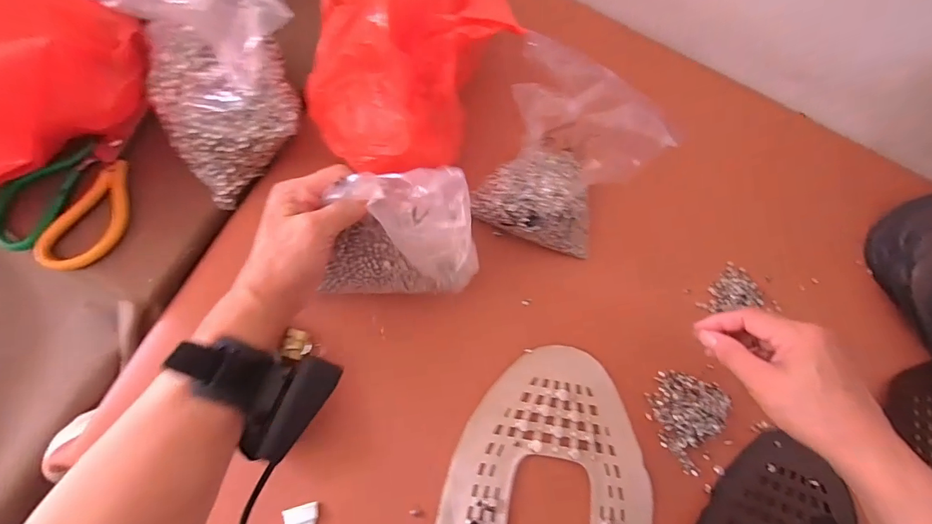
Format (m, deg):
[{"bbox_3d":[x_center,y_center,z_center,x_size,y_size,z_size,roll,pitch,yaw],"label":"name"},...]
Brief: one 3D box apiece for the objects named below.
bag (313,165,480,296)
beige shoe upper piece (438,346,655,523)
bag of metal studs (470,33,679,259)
[{"bbox_3d":[-0.055,-0.017,0.332,0.119,0.095,0.083,-8,82,-6],"label":"bag"},{"bbox_3d":[0.086,0.205,0.394,0.198,0.004,0.234,16,73,-4],"label":"beige shoe upper piece"},{"bbox_3d":[0.093,-0.090,0.410,0.149,0.125,0.140,24,73,-1],"label":"bag of metal studs"}]

